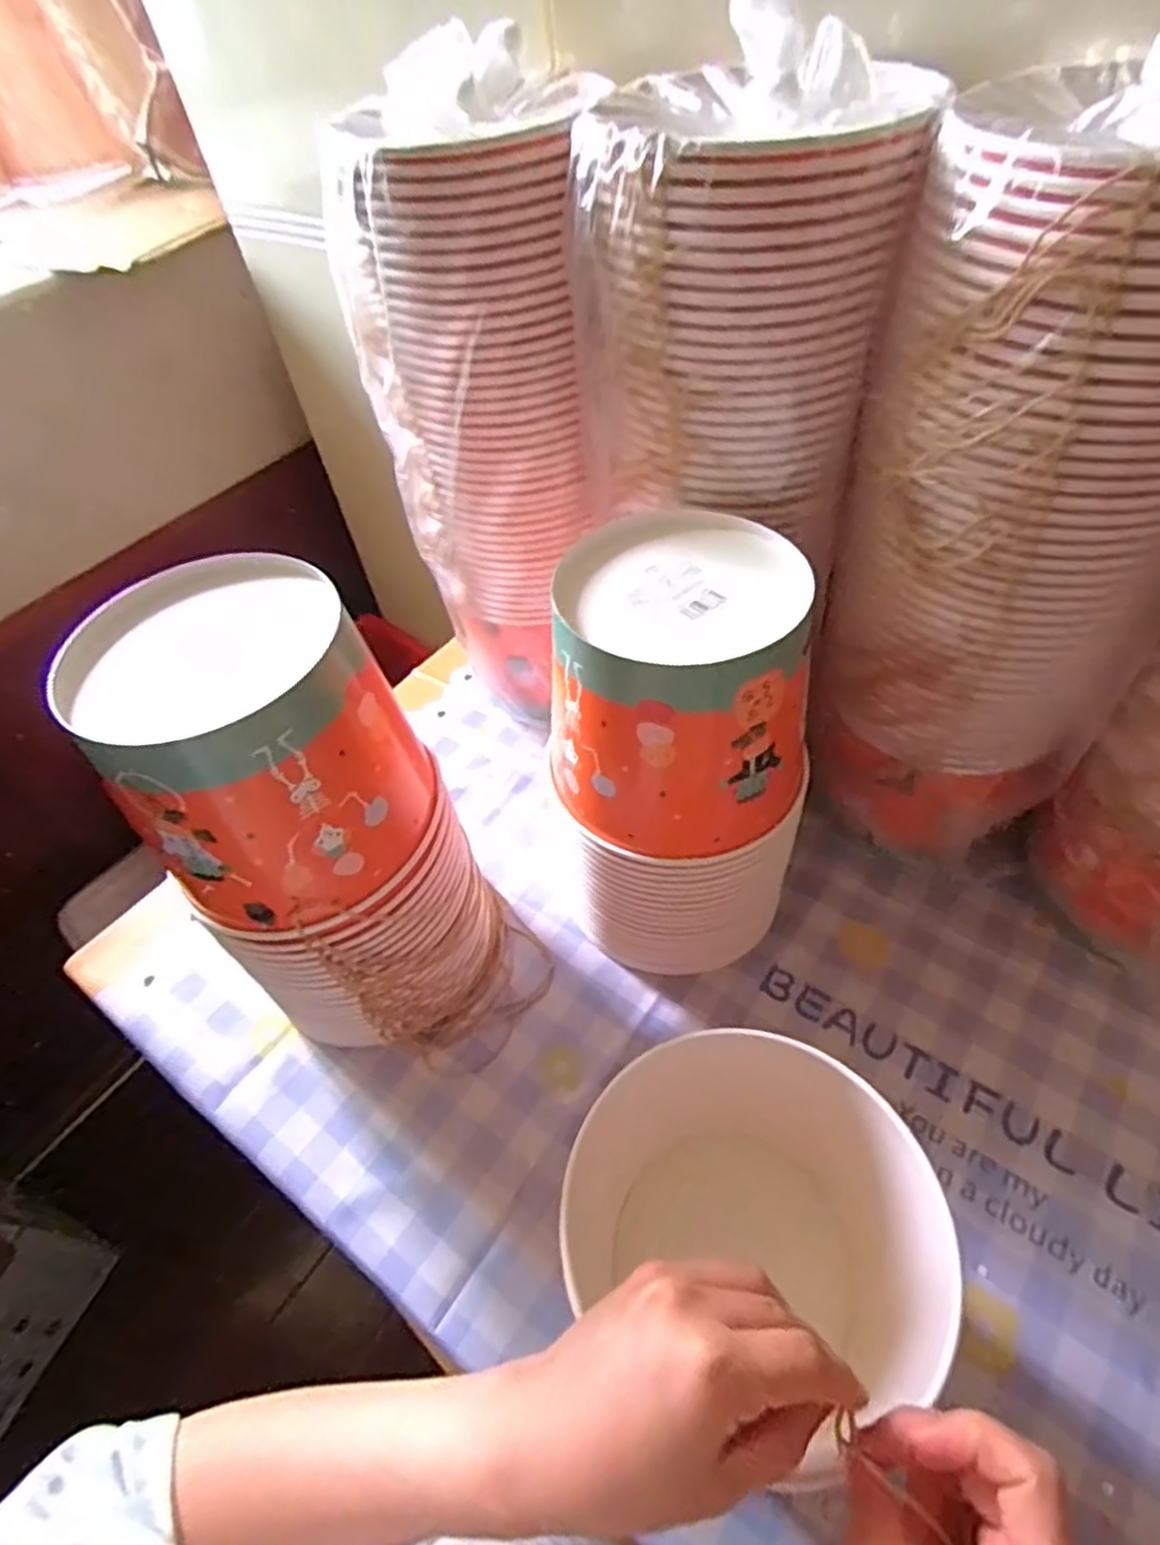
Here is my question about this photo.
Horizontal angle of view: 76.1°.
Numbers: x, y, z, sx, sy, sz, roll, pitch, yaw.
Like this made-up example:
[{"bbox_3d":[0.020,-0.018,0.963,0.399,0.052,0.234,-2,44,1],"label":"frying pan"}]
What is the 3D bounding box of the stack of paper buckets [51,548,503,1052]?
[{"bbox_3d":[-0.151,0.042,0.444,0.146,0.300,0.143,-35,55,-22],"label":"stack of paper buckets"}]

